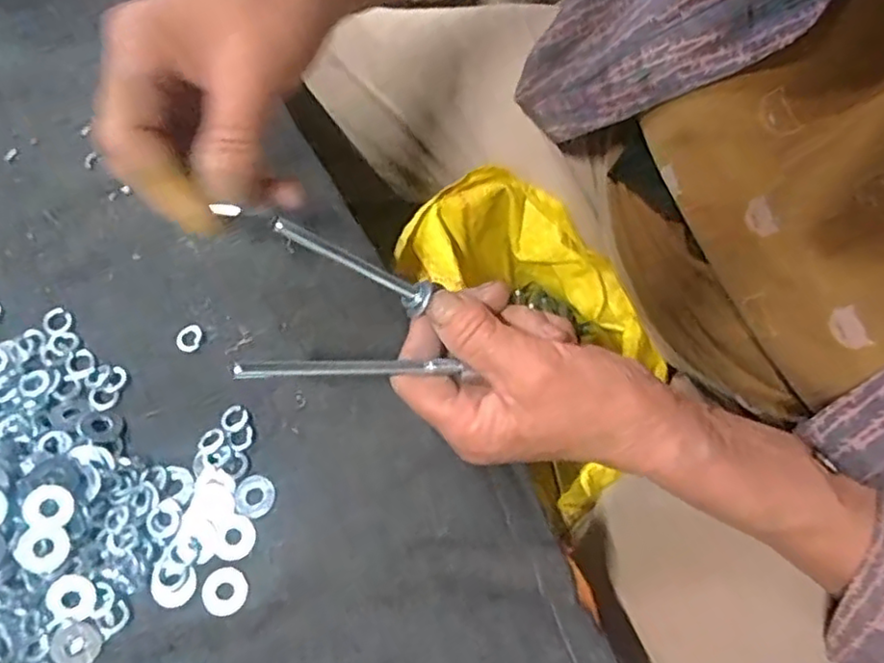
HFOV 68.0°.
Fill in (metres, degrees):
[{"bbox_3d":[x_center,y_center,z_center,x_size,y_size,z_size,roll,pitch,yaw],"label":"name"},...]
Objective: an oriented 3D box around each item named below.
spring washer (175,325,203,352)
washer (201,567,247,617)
[{"bbox_3d":[-0.126,0.003,0.326,0.012,0.004,0.015,15,68,5],"label":"spring washer"},{"bbox_3d":[-0.094,0.112,0.283,0.019,0.004,0.019,-30,71,-13],"label":"washer"}]

